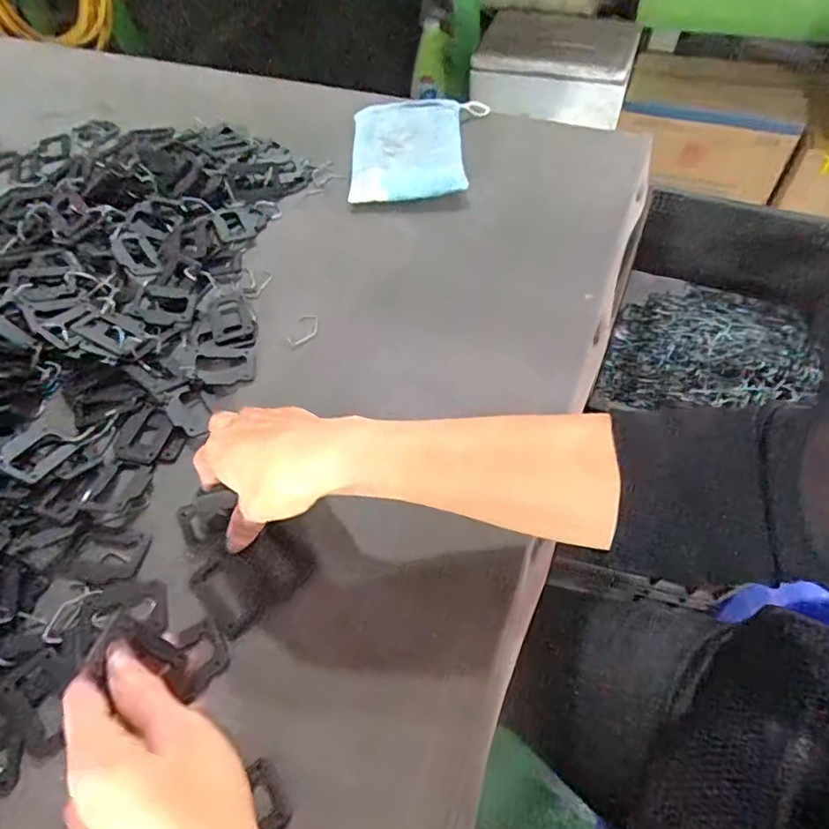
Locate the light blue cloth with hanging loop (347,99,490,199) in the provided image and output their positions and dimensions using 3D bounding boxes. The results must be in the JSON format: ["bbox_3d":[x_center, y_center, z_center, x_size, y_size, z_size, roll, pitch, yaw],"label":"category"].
[{"bbox_3d":[0.004,-0.287,0.603,0.138,0.021,0.171,-1,56,3],"label":"light blue cloth with hanging loop"}]

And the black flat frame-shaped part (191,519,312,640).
[{"bbox_3d":[-0.103,0.103,0.366,0.066,0.004,0.052,-39,62,-21],"label":"black flat frame-shaped part"}]

